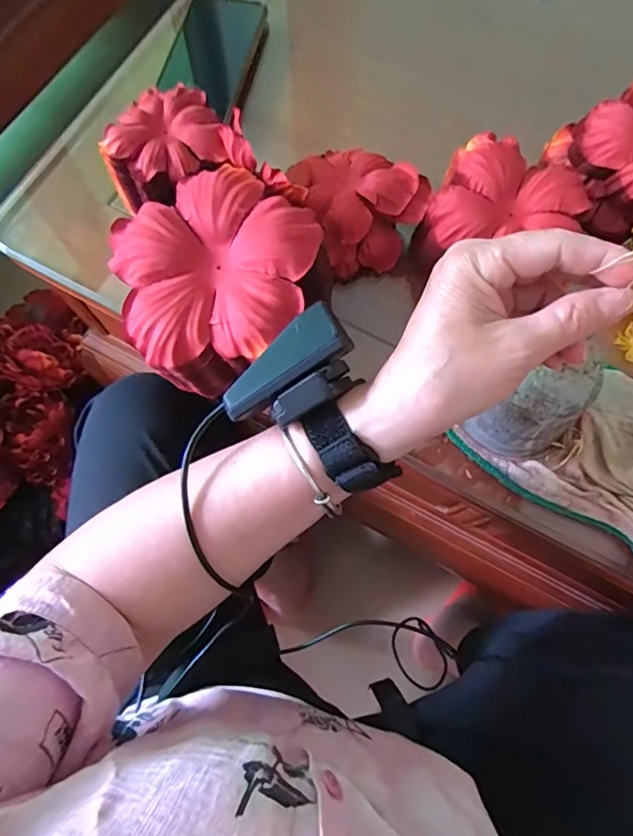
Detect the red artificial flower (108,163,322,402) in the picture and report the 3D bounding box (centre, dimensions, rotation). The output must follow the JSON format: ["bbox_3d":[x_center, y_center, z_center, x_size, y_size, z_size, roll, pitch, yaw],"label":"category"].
[{"bbox_3d":[-0.065,-0.093,0.327,0.126,0.045,0.130,0,73,0],"label":"red artificial flower"}]

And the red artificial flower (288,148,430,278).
[{"bbox_3d":[0.029,-0.166,0.399,0.088,0.047,0.102,-39,77,-11],"label":"red artificial flower"}]

